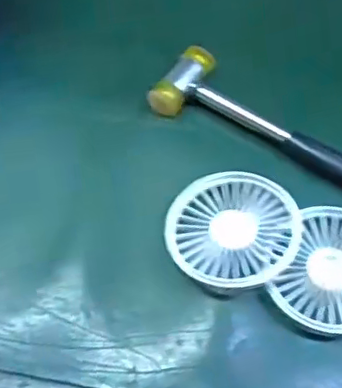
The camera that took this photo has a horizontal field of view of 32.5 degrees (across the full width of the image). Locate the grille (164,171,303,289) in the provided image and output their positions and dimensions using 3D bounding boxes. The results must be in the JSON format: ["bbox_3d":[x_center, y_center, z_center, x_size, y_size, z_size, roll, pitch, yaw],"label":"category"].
[{"bbox_3d":[0.041,0.025,0.409,0.087,0.025,0.088,0,61,0],"label":"grille"}]

